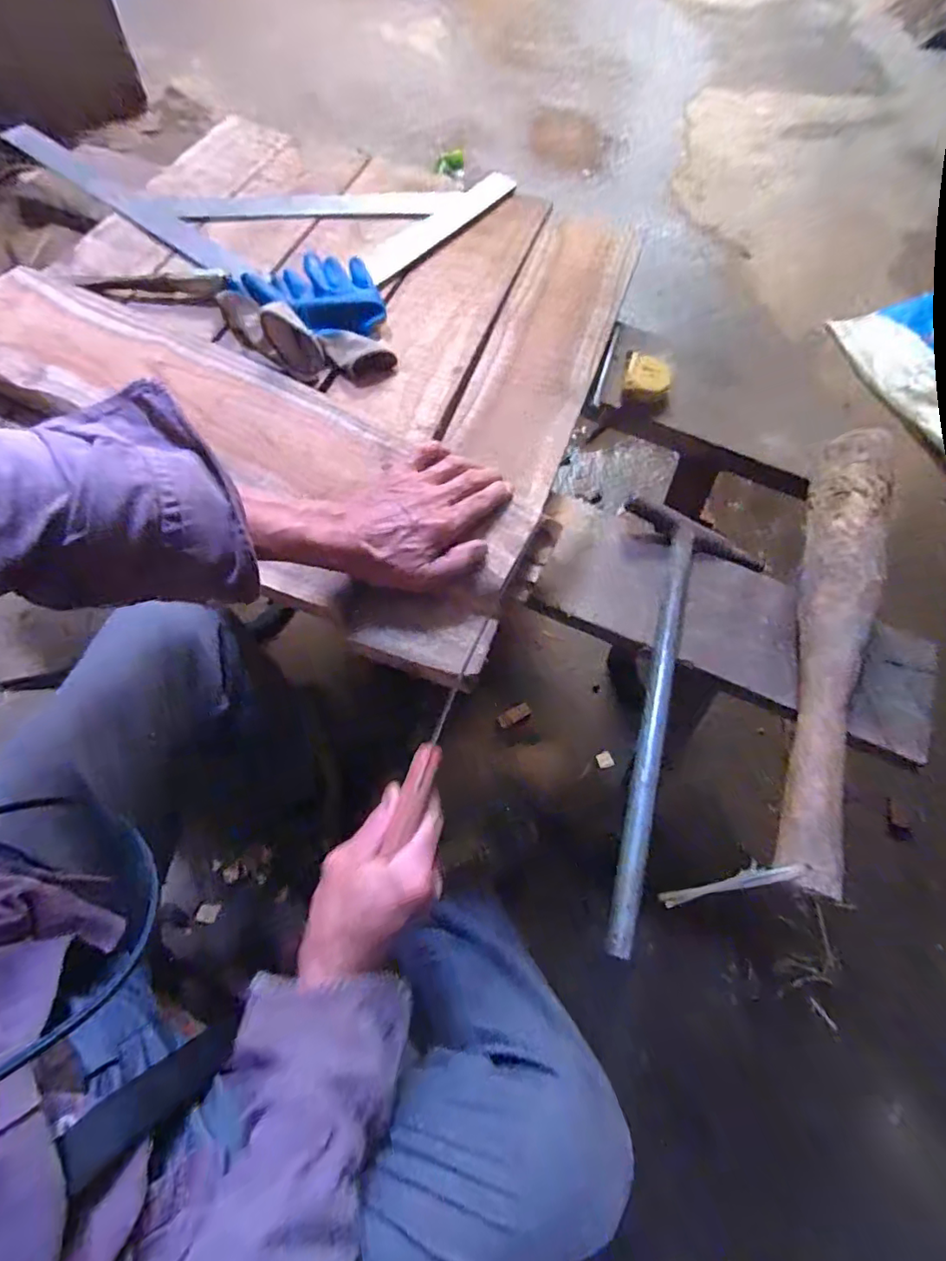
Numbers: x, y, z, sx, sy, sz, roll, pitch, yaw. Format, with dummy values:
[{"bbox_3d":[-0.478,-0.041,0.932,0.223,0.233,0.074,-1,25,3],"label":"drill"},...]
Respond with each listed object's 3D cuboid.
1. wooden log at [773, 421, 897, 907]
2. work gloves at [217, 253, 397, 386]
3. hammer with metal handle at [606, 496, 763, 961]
[{"bbox_3d":[0.328,-0.010,0.488,0.054,0.052,0.467,21,67,6],"label":"wooden log"},{"bbox_3d":[-0.180,-0.354,0.582,0.160,0.069,0.185,-24,69,-13],"label":"work gloves"},{"bbox_3d":[0.191,0.063,0.476,0.139,0.040,0.416,12,66,2],"label":"hammer with metal handle"}]

